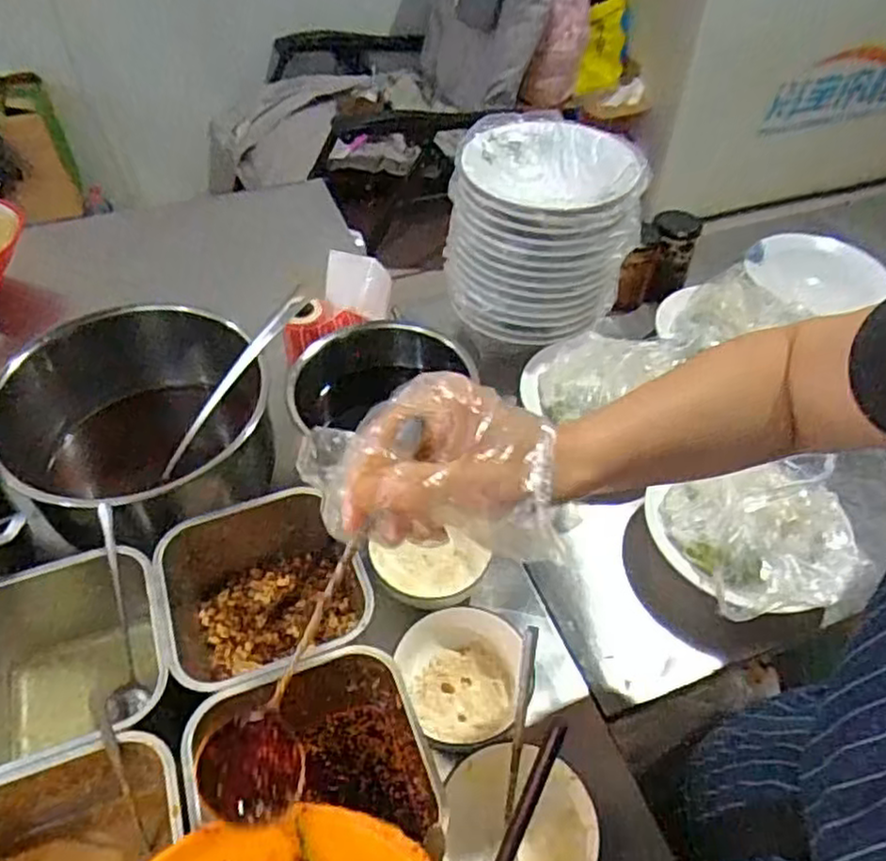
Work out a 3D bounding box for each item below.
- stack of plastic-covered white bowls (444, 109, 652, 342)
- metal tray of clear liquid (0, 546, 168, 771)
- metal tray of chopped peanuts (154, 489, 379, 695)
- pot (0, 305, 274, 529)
[{"bbox_3d":[0.114,-0.226,0.849,0.207,0.205,0.183,3,48,1],"label":"stack of plastic-covered white bowls"},{"bbox_3d":[-0.311,0.196,0.579,0.179,0.132,0.170,-14,50,-13],"label":"metal tray of clear liquid"},{"bbox_3d":[-0.150,0.150,0.617,0.163,0.101,0.152,-18,51,-16],"label":"metal tray of chopped peanuts"},{"bbox_3d":[-0.294,0.029,0.742,0.231,0.213,0.236,1,48,-1],"label":"pot"}]

